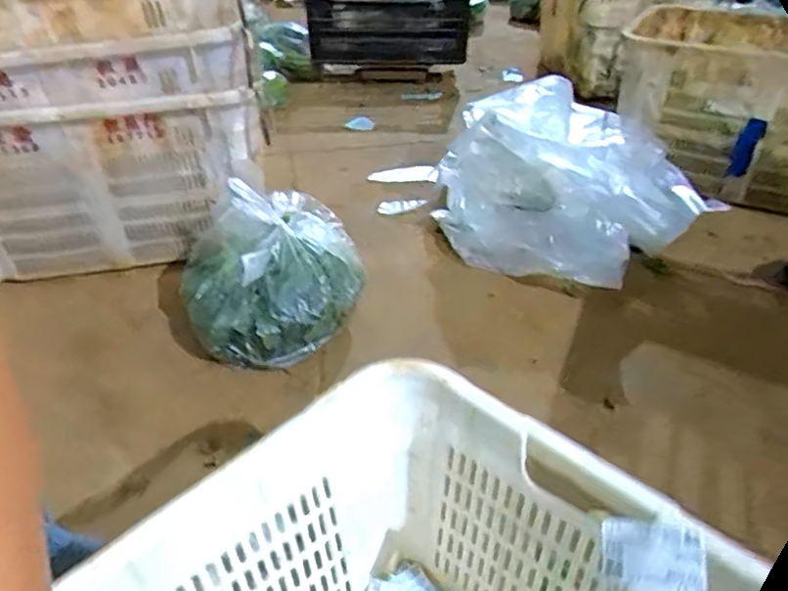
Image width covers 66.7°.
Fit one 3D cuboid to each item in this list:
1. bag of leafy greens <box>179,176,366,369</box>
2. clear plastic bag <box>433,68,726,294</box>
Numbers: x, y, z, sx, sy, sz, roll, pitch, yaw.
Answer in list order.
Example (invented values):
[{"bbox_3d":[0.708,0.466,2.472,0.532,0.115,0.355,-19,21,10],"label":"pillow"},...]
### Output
[{"bbox_3d":[-0.219,-0.042,1.077,0.313,0.205,0.283,-24,41,-26],"label":"bag of leafy greens"},{"bbox_3d":[0.357,-0.284,1.342,0.553,0.258,0.534,24,44,31],"label":"clear plastic bag"}]

